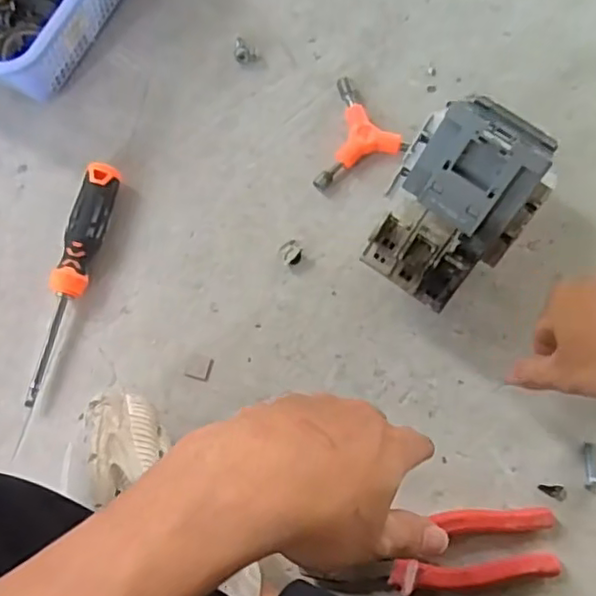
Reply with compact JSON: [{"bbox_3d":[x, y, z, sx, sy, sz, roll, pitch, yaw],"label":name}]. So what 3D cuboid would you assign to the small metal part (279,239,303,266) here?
[{"bbox_3d":[-0.006,-0.038,0.516,0.017,0.009,0.022,-20,76,-5],"label":"small metal part"}]

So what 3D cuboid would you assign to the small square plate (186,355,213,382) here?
[{"bbox_3d":[-0.078,0.055,0.494,0.019,0.004,0.019,13,75,3],"label":"small square plate"}]

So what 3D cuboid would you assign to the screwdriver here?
[{"bbox_3d":[-0.182,-0.016,0.496,0.026,0.027,0.197,13,75,3],"label":"screwdriver"}]

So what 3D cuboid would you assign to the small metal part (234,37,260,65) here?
[{"bbox_3d":[-0.049,-0.226,0.568,0.021,0.004,0.028,-21,76,-6],"label":"small metal part"}]

